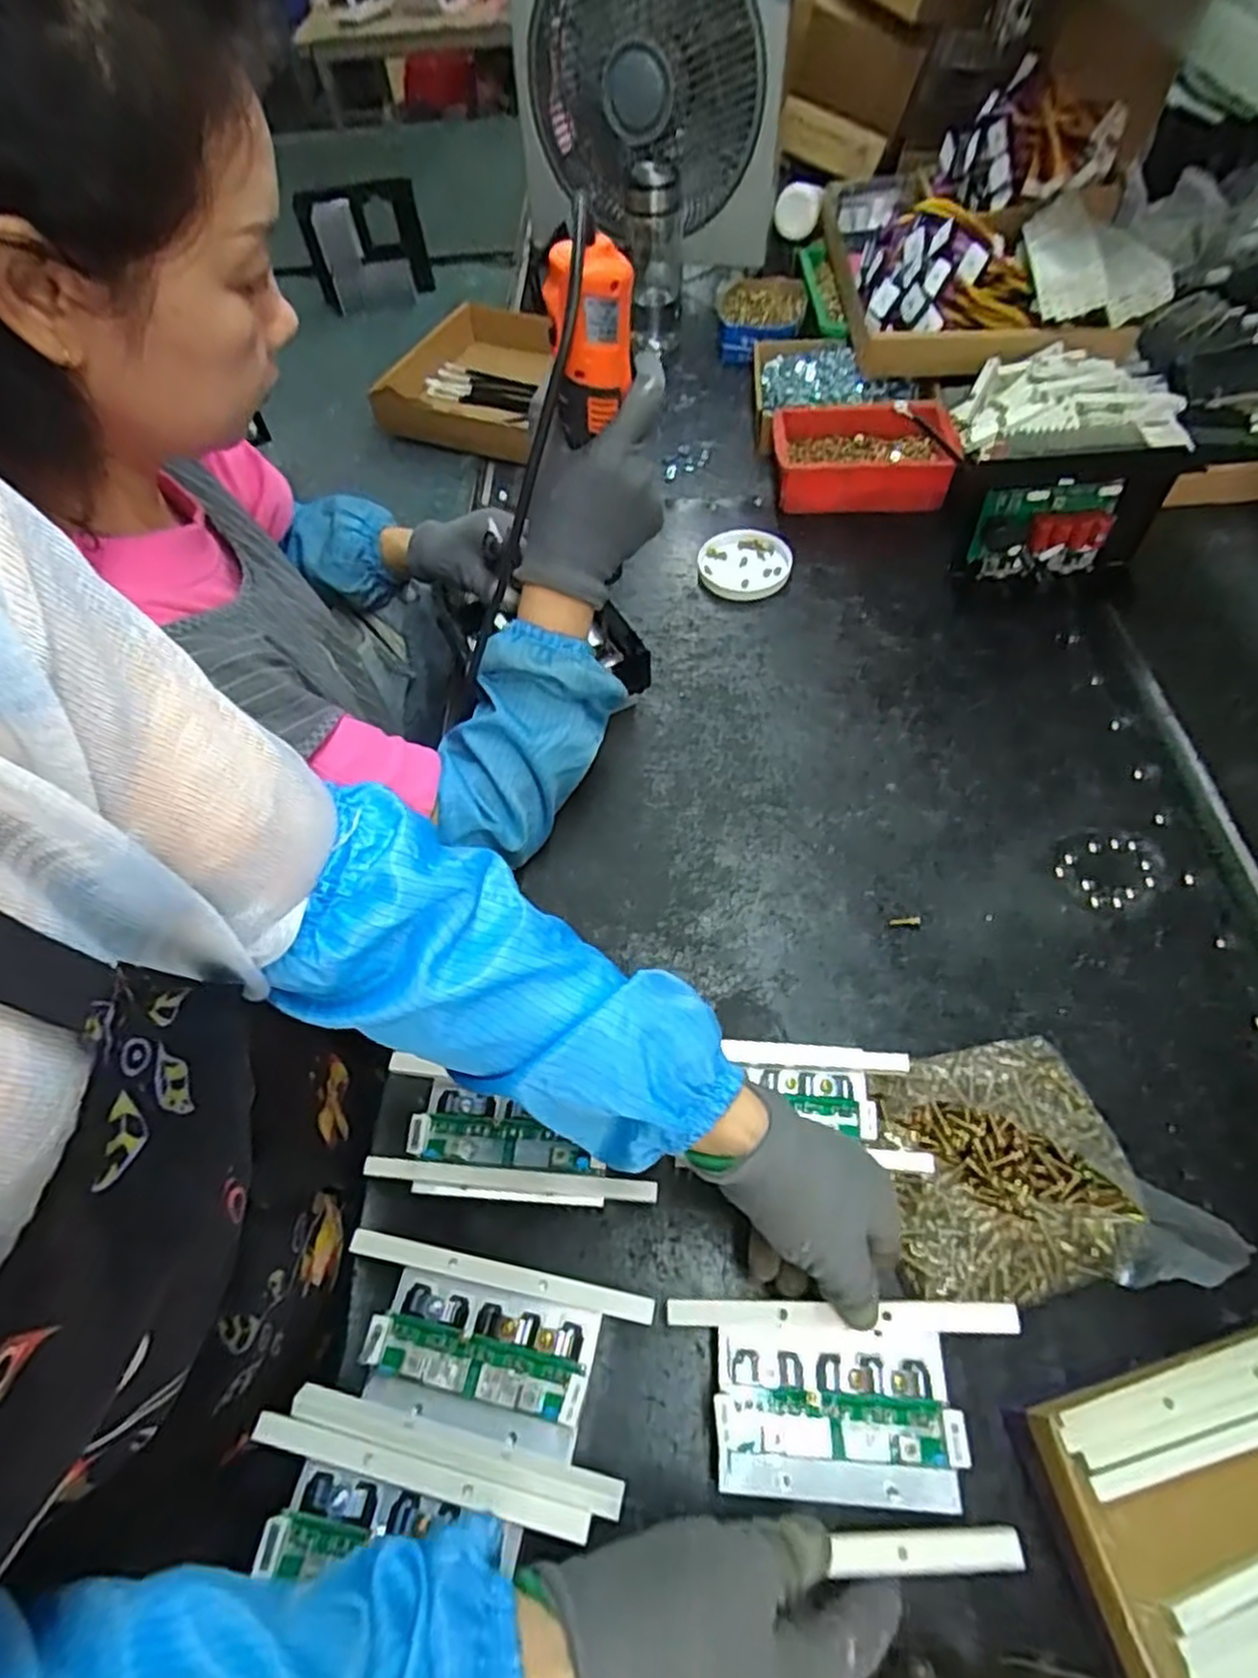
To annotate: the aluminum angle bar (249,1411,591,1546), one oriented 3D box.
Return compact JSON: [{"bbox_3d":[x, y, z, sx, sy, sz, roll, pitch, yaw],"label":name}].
[{"bbox_3d":[-0.107,0.322,0.383,0.177,0.006,0.014,9,58,10],"label":"aluminum angle bar"}]

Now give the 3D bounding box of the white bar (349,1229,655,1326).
[{"bbox_3d":[-0.074,0.248,0.431,0.176,0.006,0.013,8,58,9],"label":"white bar"}]

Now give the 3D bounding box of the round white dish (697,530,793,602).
[{"bbox_3d":[0.124,-0.295,0.818,0.098,0.015,0.098,-2,57,3],"label":"round white dish"}]

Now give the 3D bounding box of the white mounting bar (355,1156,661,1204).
[{"bbox_3d":[-0.073,0.205,0.458,0.176,0.006,0.011,2,57,6],"label":"white mounting bar"}]

